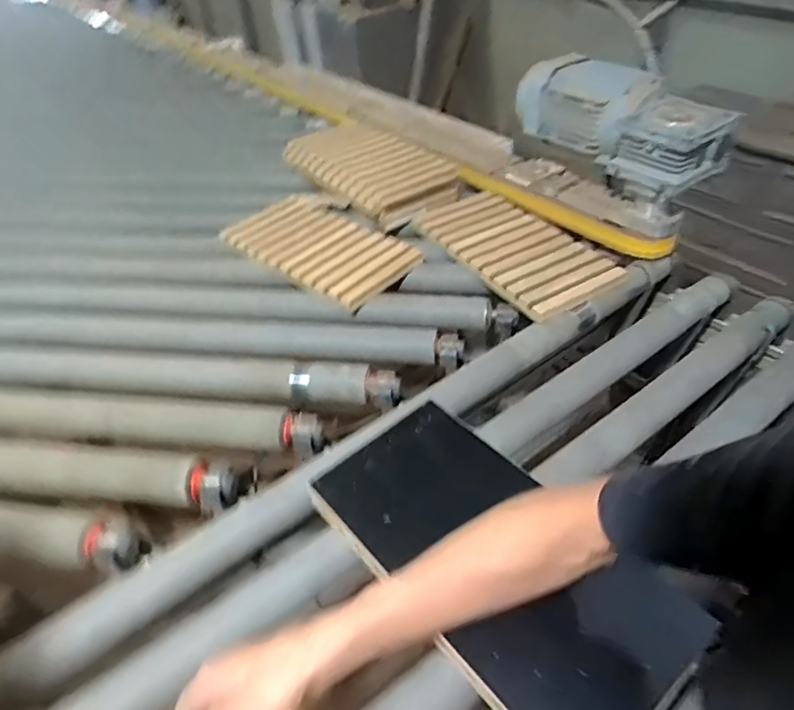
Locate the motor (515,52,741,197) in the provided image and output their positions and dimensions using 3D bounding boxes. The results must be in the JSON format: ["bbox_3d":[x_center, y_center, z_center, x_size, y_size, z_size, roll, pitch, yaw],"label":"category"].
[{"bbox_3d":[0.350,-0.371,0.877,0.132,0.127,0.313,-25,47,-21],"label":"motor"}]

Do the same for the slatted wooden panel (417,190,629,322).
[{"bbox_3d":[0.197,-0.197,0.961,0.183,0.029,0.364,-26,44,-16],"label":"slatted wooden panel"}]

